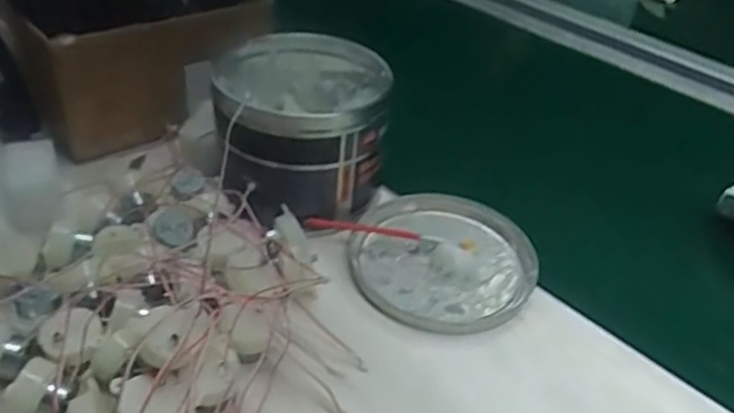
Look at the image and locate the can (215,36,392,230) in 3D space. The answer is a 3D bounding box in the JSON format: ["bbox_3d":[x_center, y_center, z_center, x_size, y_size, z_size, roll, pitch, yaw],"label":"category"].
[{"bbox_3d":[-0.048,-0.057,0.503,0.119,0.103,0.148,-1,38,-9],"label":"can"}]

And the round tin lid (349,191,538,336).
[{"bbox_3d":[0.055,0.035,0.466,0.128,0.011,0.127,4,38,-3],"label":"round tin lid"}]

